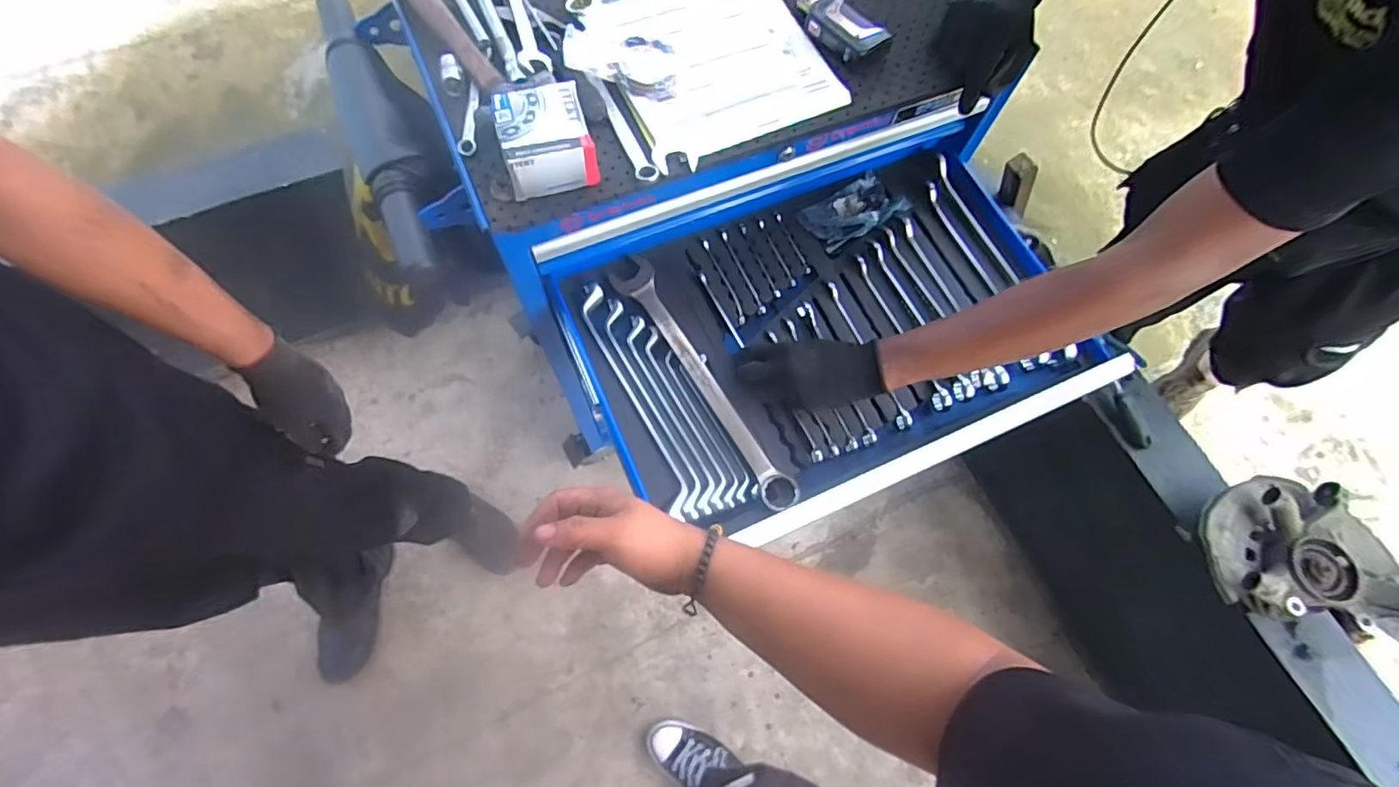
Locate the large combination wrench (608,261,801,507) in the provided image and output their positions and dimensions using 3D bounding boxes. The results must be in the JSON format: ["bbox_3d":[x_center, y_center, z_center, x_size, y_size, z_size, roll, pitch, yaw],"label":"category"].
[{"bbox_3d":[0.005,-0.019,0.701,0.044,0.017,0.350,-30,72,-14],"label":"large combination wrench"}]

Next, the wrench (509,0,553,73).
[{"bbox_3d":[-0.210,-0.449,0.686,0.032,0.012,0.233,-16,69,-9],"label":"wrench"}]

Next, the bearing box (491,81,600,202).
[{"bbox_3d":[-0.154,-0.252,0.593,0.088,0.048,0.095,-16,69,-9],"label":"bearing box"}]

